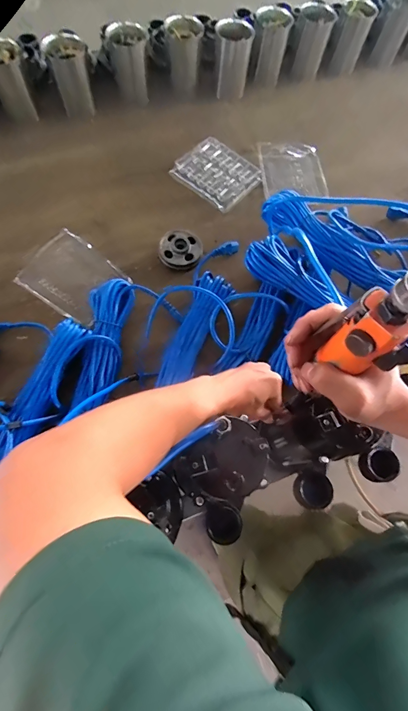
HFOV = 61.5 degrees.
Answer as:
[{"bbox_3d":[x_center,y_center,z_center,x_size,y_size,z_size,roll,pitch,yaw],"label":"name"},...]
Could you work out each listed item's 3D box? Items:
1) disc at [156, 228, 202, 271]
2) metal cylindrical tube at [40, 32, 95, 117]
[{"bbox_3d":[-0.048,-0.219,0.701,0.088,0.023,0.089,1,69,-3],"label":"disc"},{"bbox_3d":[-0.309,-0.658,0.810,0.087,0.127,0.081,1,69,-3],"label":"metal cylindrical tube"}]

